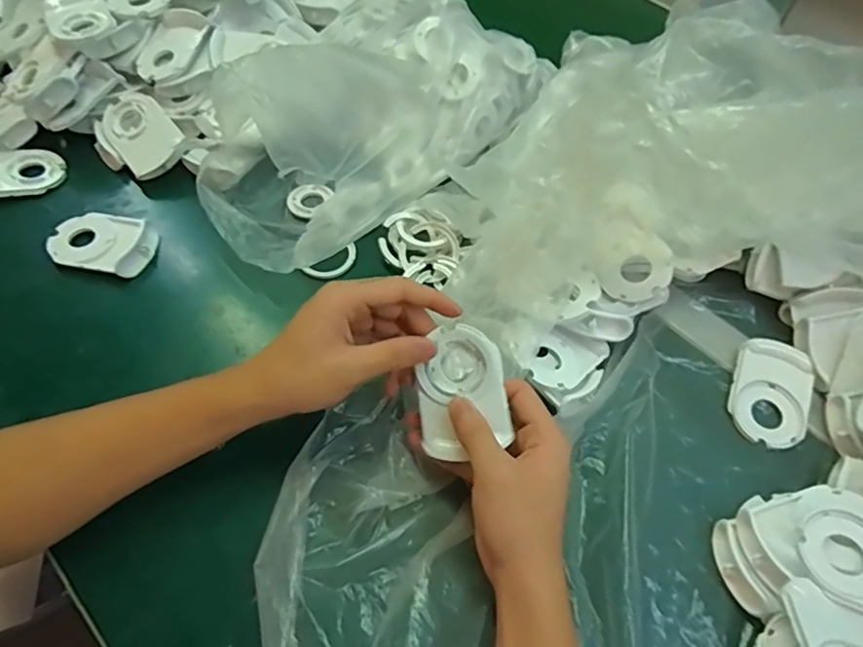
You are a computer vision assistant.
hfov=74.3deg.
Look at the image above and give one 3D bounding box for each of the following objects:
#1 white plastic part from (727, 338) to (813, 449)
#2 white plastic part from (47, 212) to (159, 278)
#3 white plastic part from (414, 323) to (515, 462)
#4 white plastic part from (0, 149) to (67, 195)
[{"bbox_3d":[0.263,0.055,0.439,0.057,0.015,0.080,21,68,10],"label":"white plastic part"},{"bbox_3d":[-0.276,-0.069,0.478,0.082,0.017,0.057,13,57,4],"label":"white plastic part"},{"bbox_3d":[0.018,0.043,0.365,0.058,0.009,0.082,-10,87,18],"label":"white plastic part"},{"bbox_3d":[-0.380,-0.139,0.514,0.084,0.018,0.053,-14,59,-13],"label":"white plastic part"}]

